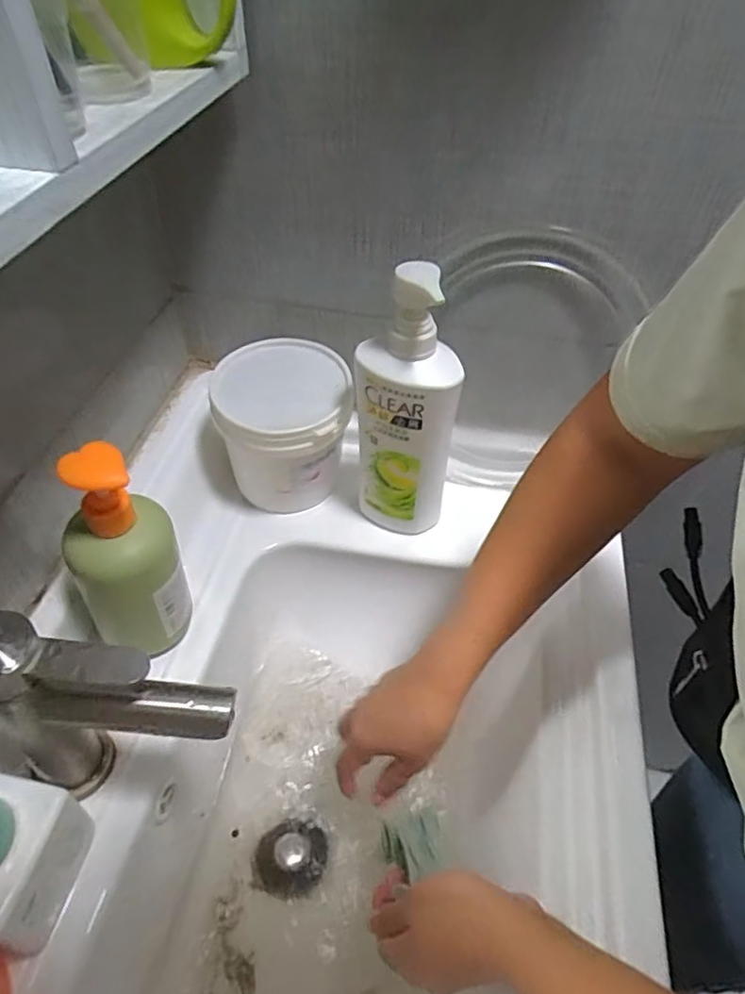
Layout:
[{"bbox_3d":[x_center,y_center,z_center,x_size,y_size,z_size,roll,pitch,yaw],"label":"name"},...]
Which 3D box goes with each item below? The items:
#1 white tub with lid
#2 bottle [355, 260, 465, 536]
[{"bbox_3d":[-0.081,-0.062,0.588,0.118,0.121,0.118,1,47,-1],"label":"white tub with lid"},{"bbox_3d":[0.028,-0.069,0.516,0.084,0.243,0.053,9,47,6],"label":"bottle"}]

